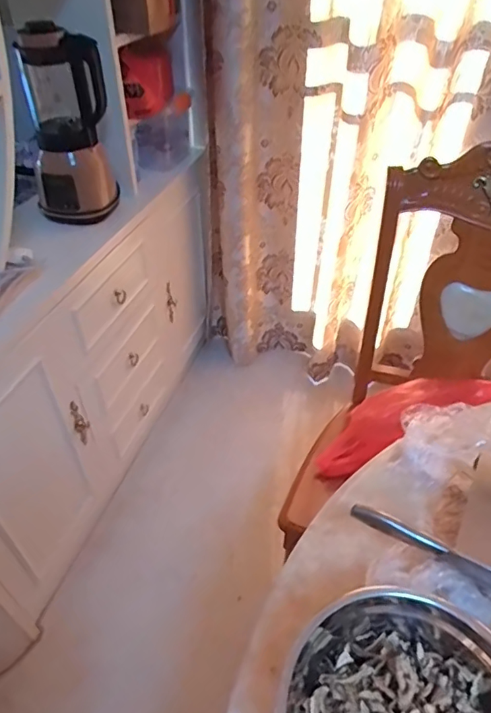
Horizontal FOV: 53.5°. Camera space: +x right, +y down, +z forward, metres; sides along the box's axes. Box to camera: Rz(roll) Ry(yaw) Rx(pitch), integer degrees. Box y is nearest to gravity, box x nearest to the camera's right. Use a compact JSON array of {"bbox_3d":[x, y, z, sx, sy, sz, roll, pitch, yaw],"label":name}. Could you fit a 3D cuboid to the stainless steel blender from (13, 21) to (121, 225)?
[{"bbox_3d":[-0.401,-0.512,1.102,0.190,0.392,0.192,-11,44,-12],"label":"stainless steel blender"}]

